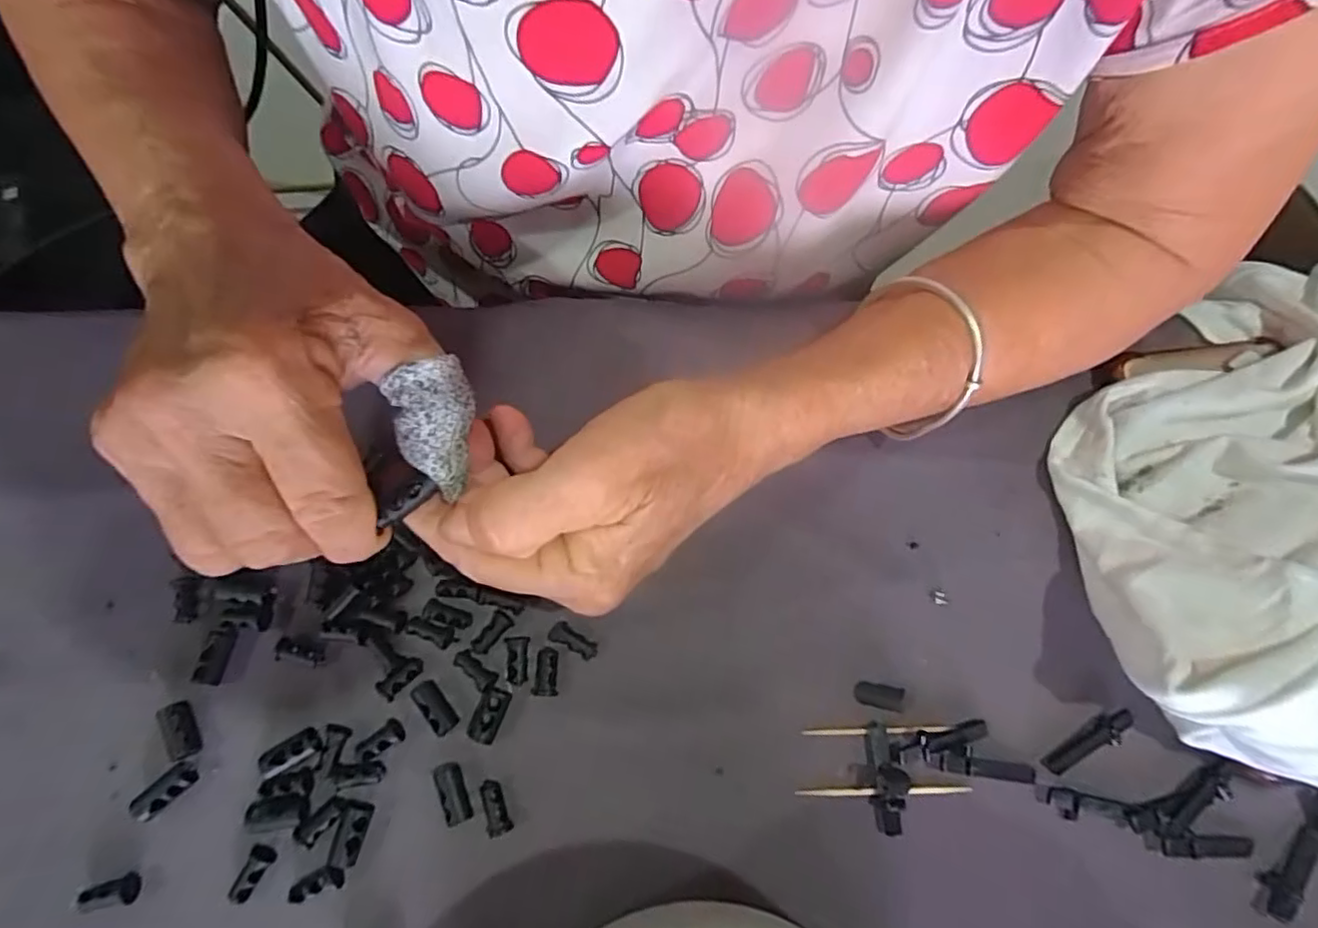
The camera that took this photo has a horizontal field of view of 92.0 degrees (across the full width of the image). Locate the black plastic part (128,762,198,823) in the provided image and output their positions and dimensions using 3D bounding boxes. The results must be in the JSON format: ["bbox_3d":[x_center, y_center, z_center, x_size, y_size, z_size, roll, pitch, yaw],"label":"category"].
[{"bbox_3d":[-0.170,0.112,0.217,0.022,0.008,0.010,-40,78,-12],"label":"black plastic part"}]

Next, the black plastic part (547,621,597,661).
[{"bbox_3d":[-0.032,0.066,0.237,0.019,0.007,0.008,28,74,7],"label":"black plastic part"}]

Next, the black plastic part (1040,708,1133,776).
[{"bbox_3d":[0.156,0.101,0.231,0.035,0.006,0.010,-26,75,-9],"label":"black plastic part"}]

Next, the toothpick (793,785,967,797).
[{"bbox_3d":[0.081,0.117,0.226,0.062,0.005,0.004,-1,73,-2],"label":"toothpick"}]

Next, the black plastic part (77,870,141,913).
[{"bbox_3d":[-0.180,0.141,0.209,0.017,0.005,0.009,-7,73,-16],"label":"black plastic part"}]

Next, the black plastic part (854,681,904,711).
[{"bbox_3d":[0.081,0.085,0.233,0.016,0.005,0.008,11,73,2],"label":"black plastic part"}]

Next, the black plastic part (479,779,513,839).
[{"bbox_3d":[-0.057,0.119,0.221,0.009,0.005,0.017,-21,74,-8],"label":"black plastic part"}]

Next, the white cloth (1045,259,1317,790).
[{"bbox_3d":[0.265,0.006,0.236,0.201,0.055,0.226,18,73,4],"label":"white cloth"}]

